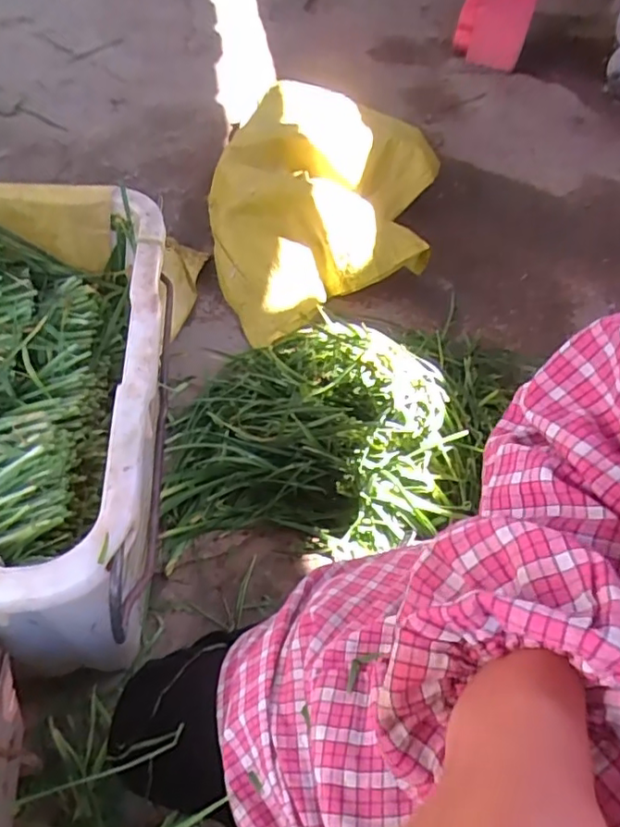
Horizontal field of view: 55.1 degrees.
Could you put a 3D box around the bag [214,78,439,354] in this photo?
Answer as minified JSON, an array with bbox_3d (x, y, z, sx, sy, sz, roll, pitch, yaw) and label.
[{"bbox_3d":[0.035,-0.380,1.048,0.359,0.201,0.452,11,53,3],"label":"bag"}]

